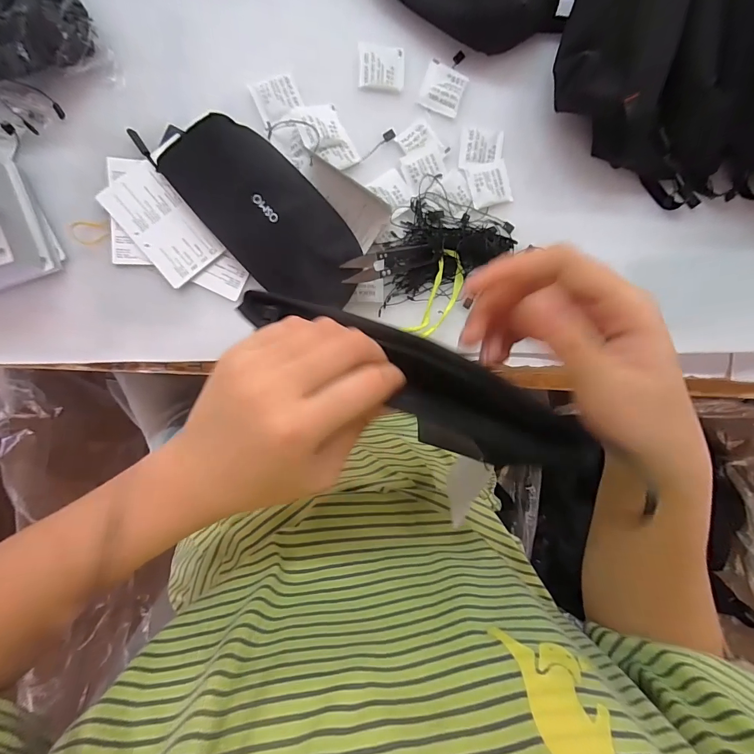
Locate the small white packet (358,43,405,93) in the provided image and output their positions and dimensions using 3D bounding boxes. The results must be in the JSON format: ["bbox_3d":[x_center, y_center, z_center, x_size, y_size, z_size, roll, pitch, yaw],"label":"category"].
[{"bbox_3d":[0.004,-0.281,0.350,0.041,0.005,0.040,1,93,-6],"label":"small white packet"}]

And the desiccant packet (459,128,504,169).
[{"bbox_3d":[0.098,-0.213,0.363,0.040,0.009,0.034,3,93,-6],"label":"desiccant packet"}]

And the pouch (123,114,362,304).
[{"bbox_3d":[-0.094,-0.136,0.328,0.191,0.045,0.089,43,88,-6],"label":"pouch"}]

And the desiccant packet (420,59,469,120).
[{"bbox_3d":[0.062,-0.267,0.357,0.038,0.004,0.041,17,91,-6],"label":"desiccant packet"}]

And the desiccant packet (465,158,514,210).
[{"bbox_3d":[0.107,-0.182,0.364,0.042,0.004,0.039,-16,94,-5],"label":"desiccant packet"}]

